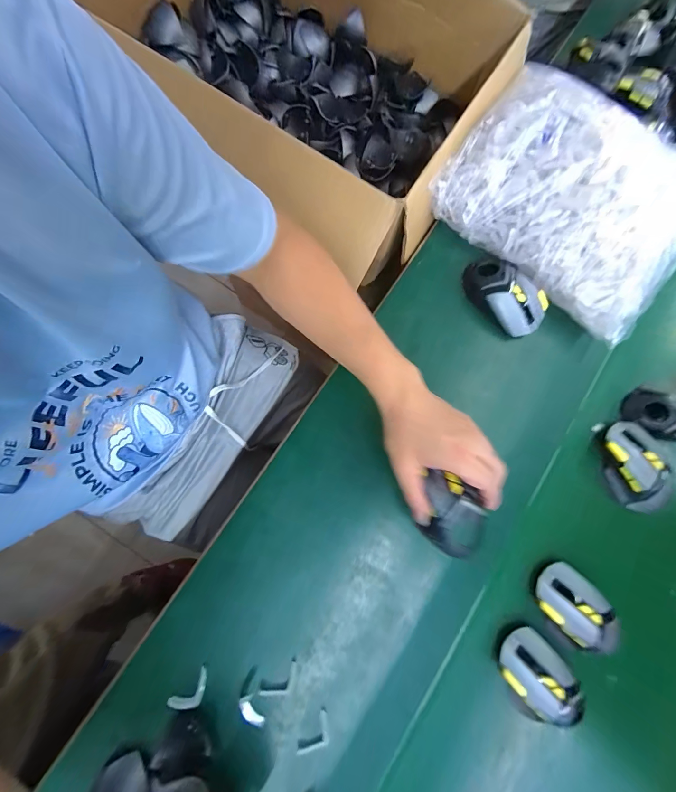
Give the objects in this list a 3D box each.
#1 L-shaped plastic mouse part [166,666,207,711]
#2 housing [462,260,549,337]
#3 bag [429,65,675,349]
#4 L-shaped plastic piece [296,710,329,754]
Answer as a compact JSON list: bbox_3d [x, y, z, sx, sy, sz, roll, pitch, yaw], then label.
[{"bbox_3d":[-0.156,0.318,0.344,0.045,0.011,0.025,-40,85,-7],"label":"L-shaped plastic mouse part"},{"bbox_3d":[0.221,-0.135,0.425,0.063,0.036,0.120,-41,84,-9],"label":"housing"},{"bbox_3d":[0.304,-0.255,0.416,0.308,0.074,0.231,38,82,3],"label":"bag"},{"bbox_3d":[-0.022,0.361,0.341,0.022,0.008,0.044,40,82,3],"label":"L-shaped plastic piece"}]

